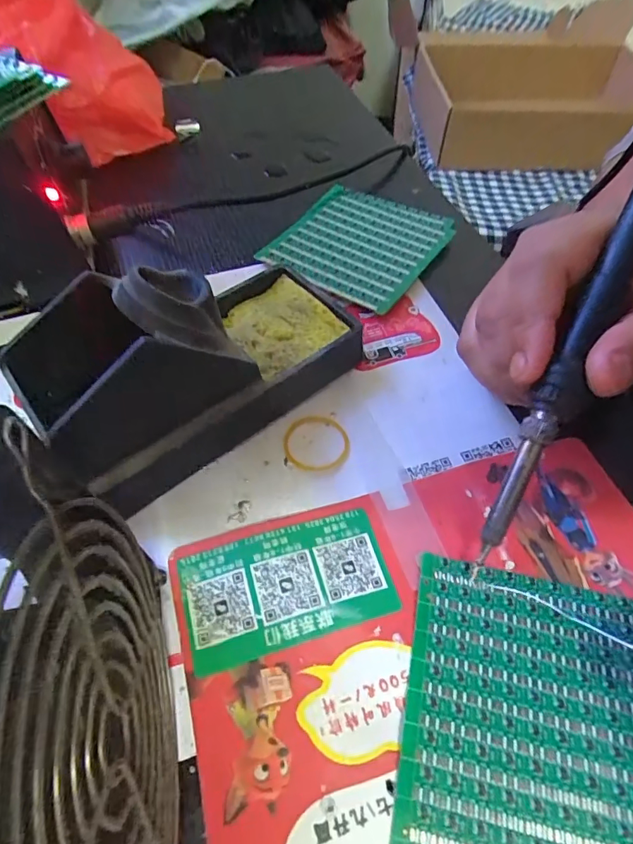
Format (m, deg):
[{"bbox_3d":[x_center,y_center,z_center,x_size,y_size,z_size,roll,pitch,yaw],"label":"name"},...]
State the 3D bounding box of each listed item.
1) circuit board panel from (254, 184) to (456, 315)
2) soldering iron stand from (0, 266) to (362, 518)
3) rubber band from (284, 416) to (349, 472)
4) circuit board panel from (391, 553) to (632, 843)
[{"bbox_3d":[0.028,-0.117,0.310,0.096,0.009,0.106,26,58,17],"label":"circuit board panel"},{"bbox_3d":[-0.049,-0.034,0.208,0.069,0.081,0.144,38,62,23],"label":"soldering iron stand"},{"bbox_3d":[0.000,0.009,0.226,0.031,0.004,0.032,1,55,-1],"label":"rubber band"},{"bbox_3d":[0.079,0.102,0.157,0.093,0.005,0.099,12,55,7],"label":"circuit board panel"}]

